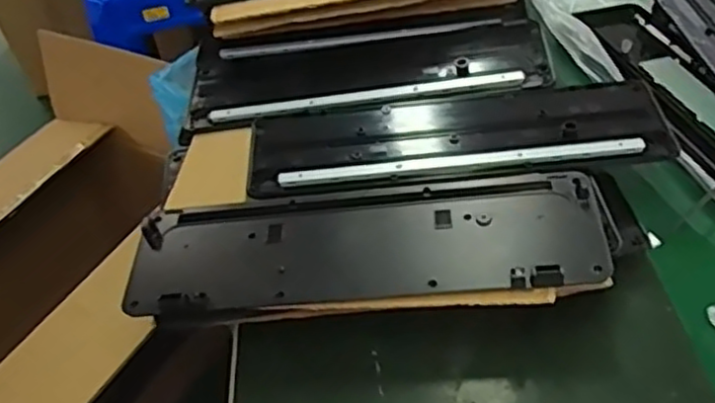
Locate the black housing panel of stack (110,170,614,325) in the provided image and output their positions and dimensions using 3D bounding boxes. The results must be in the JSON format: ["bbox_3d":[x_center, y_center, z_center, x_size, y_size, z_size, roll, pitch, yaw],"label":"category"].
[{"bbox_3d":[0.002,0.034,0.542,0.356,0.031,0.099,-3,42,5],"label":"black housing panel of stack"}]

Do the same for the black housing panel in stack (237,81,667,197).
[{"bbox_3d":[0.085,-0.058,0.618,0.349,0.015,0.114,-6,42,2],"label":"black housing panel in stack"}]

